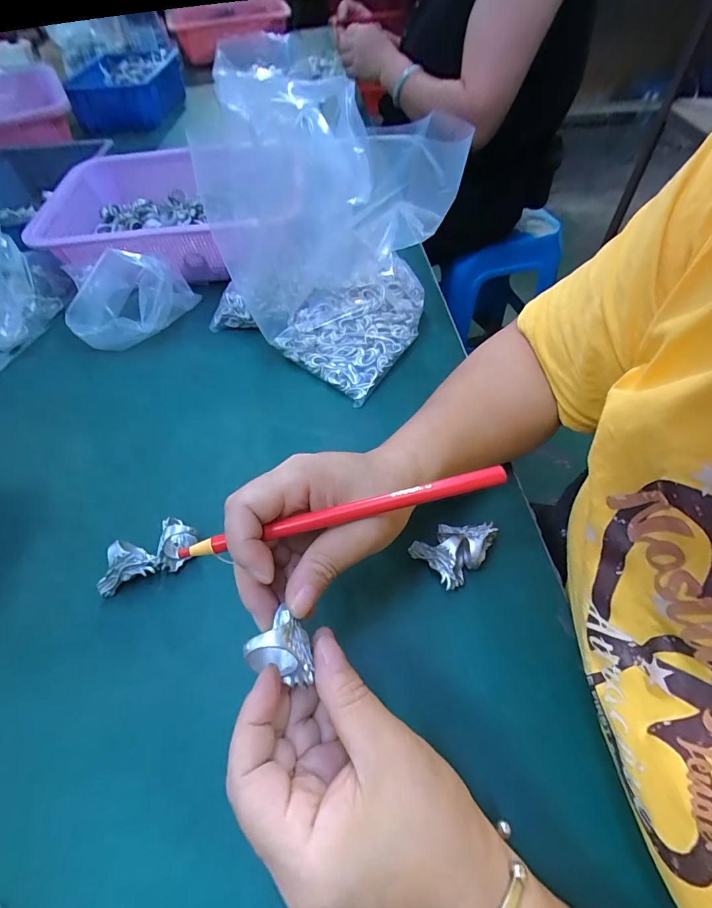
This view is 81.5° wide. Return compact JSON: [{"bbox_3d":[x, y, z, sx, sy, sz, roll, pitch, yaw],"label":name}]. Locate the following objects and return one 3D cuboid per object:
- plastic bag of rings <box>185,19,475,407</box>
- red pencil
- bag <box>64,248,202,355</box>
[{"bbox_3d":[-0.029,-0.195,0.380,0.145,0.187,0.216,-40,61,-23],"label":"plastic bag of rings"},{"bbox_3d":[-0.008,0.031,0.211,0.168,0.005,0.007,-14,54,3],"label":"red pencil"},{"bbox_3d":[-0.244,-0.170,0.438,0.127,0.077,0.090,-7,54,-1],"label":"bag"}]

